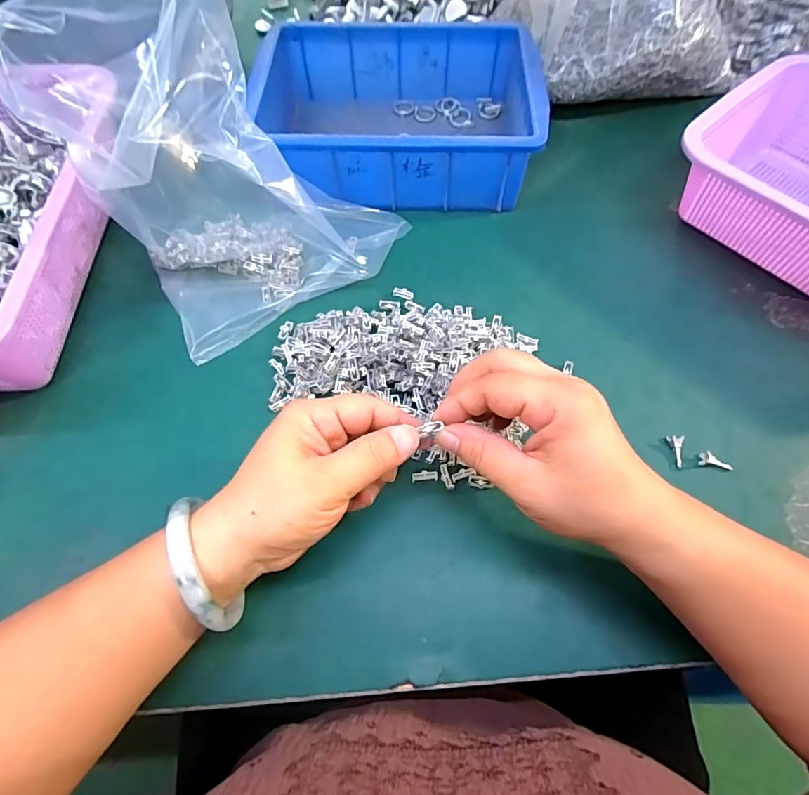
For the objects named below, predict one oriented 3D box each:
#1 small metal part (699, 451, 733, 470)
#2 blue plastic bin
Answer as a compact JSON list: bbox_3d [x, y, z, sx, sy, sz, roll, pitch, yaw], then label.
[{"bbox_3d":[0.206,0.041,0.302,0.022,0.005,0.009,9,64,4],"label":"small metal part"},{"bbox_3d":[-0.007,-0.256,0.420,0.242,0.072,0.172,1,64,0],"label":"blue plastic bin"}]

